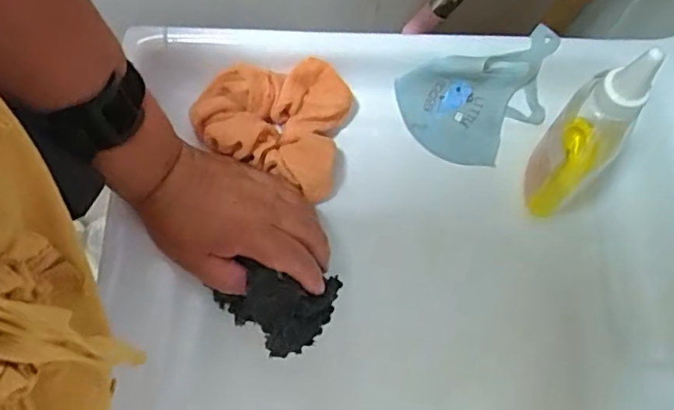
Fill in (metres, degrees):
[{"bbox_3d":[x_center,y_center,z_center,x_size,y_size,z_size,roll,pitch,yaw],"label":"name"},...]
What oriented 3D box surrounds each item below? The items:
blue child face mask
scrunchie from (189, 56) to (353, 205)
[{"bbox_3d":[0.119,-0.082,0.491,0.126,0.017,0.087,-17,105,7],"label":"blue child face mask"},{"bbox_3d":[-0.050,-0.073,0.473,0.118,0.036,0.093,18,69,5],"label":"scrunchie"}]

